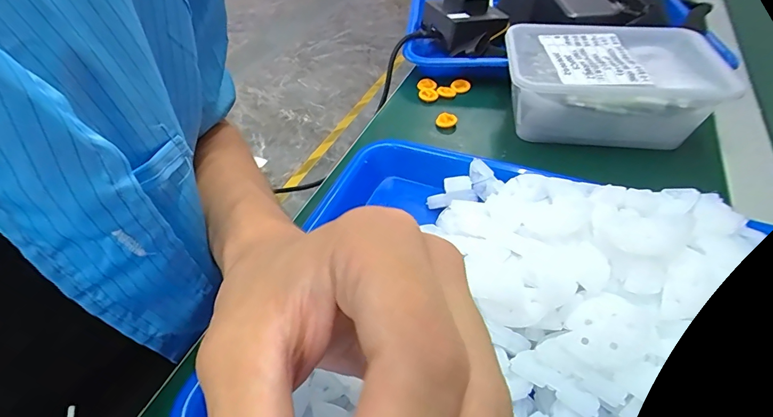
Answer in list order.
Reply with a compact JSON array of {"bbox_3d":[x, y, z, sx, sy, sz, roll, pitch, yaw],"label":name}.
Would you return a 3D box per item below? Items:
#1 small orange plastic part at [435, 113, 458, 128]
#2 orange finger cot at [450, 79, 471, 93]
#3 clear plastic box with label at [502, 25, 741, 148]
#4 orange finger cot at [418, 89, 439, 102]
[{"bbox_3d":[0.057,-0.085,0.396,0.020,0.011,0.008,6,47,7],"label":"small orange plastic part"},{"bbox_3d":[0.078,-0.131,0.439,0.019,0.007,0.019,2,47,3],"label":"orange finger cot"},{"bbox_3d":[0.189,-0.109,0.373,0.164,0.071,0.109,5,47,6],"label":"clear plastic box with label"},{"bbox_3d":[0.043,-0.119,0.429,0.019,0.004,0.018,-5,47,-4],"label":"orange finger cot"}]

